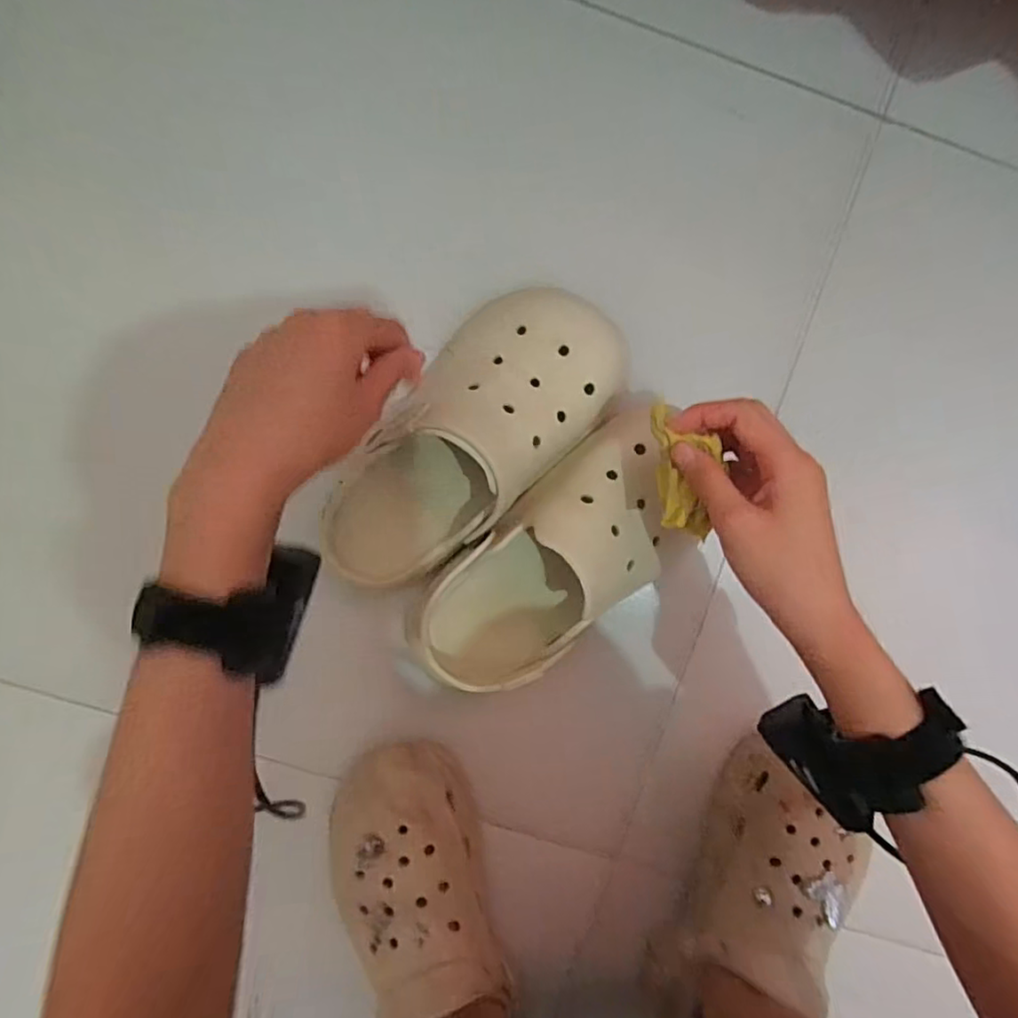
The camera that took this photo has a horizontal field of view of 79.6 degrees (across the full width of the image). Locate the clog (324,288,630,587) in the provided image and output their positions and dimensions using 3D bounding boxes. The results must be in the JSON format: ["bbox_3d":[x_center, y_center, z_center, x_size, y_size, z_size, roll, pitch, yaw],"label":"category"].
[{"bbox_3d":[-0.034,-0.042,0.401,0.244,0.087,0.104,-43,96,12],"label":"clog"}]

